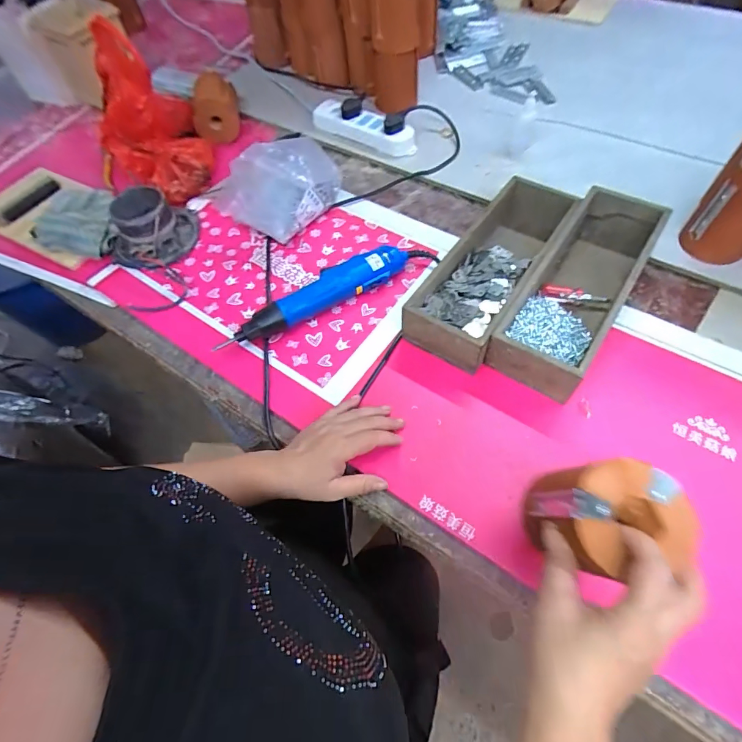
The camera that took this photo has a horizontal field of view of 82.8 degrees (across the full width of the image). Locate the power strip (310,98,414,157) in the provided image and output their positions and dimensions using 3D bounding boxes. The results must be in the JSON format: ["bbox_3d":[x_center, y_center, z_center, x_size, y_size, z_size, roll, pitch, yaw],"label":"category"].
[{"bbox_3d":[-0.020,-0.424,0.730,0.199,0.035,0.062,34,68,22],"label":"power strip"}]

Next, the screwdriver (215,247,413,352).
[{"bbox_3d":[-0.071,-0.098,0.548,0.274,0.037,0.047,-28,62,-12],"label":"screwdriver"}]

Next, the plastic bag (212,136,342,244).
[{"bbox_3d":[-0.130,-0.264,0.593,0.183,0.120,0.118,-22,60,-8],"label":"plastic bag"}]

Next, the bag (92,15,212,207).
[{"bbox_3d":[-0.340,-0.389,0.630,0.133,0.200,0.163,-26,61,-10],"label":"bag"}]

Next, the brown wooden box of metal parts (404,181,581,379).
[{"bbox_3d":[0.160,-0.137,0.544,0.100,0.066,0.293,29,66,20],"label":"brown wooden box of metal parts"}]

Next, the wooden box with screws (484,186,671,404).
[{"bbox_3d":[0.252,-0.104,0.513,0.096,0.072,0.283,29,66,20],"label":"wooden box with screws"}]

